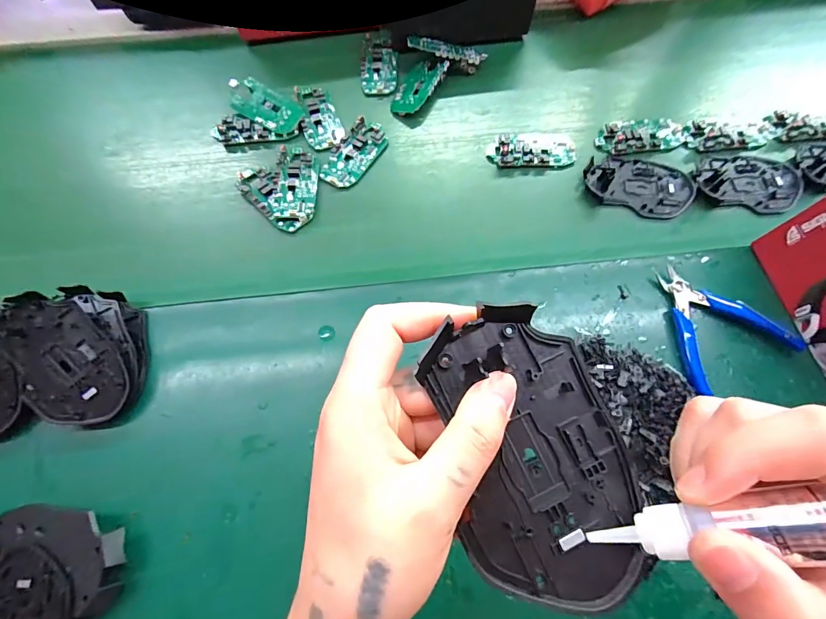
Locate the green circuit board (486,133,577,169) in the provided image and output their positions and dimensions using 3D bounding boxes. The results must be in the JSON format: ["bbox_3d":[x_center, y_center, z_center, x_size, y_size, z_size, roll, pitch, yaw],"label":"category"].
[{"bbox_3d":[0.135,-0.182,0.435,0.098,0.010,0.048,-4,68,-1],"label":"green circuit board"}]

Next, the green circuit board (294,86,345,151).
[{"bbox_3d":[-0.111,-0.229,0.450,0.046,0.011,0.092,-18,69,-7],"label":"green circuit board"}]

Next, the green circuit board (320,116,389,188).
[{"bbox_3d":[-0.067,-0.181,0.431,0.048,0.012,0.095,29,71,11],"label":"green circuit board"}]

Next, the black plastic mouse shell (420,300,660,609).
[{"bbox_3d":[0.049,0.055,0.152,0.069,0.020,0.112,-15,69,-6],"label":"black plastic mouse shell"}]

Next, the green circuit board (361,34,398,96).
[{"bbox_3d":[-0.043,-0.311,0.483,0.045,0.009,0.092,-1,68,0],"label":"green circuit board"}]

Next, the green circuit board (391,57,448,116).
[{"bbox_3d":[0.006,-0.272,0.467,0.046,0.013,0.088,20,72,26],"label":"green circuit board"}]

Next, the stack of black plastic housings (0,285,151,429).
[{"bbox_3d":[-0.283,0.041,0.318,0.104,0.054,0.113,-25,70,-9],"label":"stack of black plastic housings"}]

